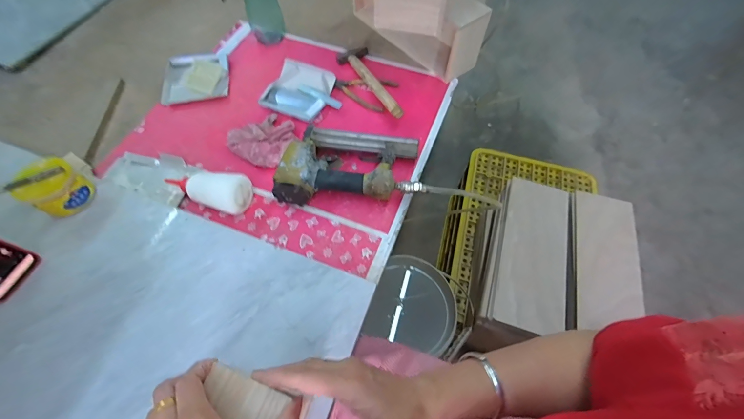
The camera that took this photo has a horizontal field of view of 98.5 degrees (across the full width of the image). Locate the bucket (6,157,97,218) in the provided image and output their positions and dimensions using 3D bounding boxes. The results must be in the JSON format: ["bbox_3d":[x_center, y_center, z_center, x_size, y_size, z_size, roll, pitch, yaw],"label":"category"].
[{"bbox_3d":[-0.509,-0.034,0.516,0.078,0.084,0.077,2,60,-3],"label":"bucket"}]

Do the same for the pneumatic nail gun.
[{"bbox_3d":[-0.041,-0.072,0.562,0.218,0.055,0.156,10,60,2],"label":"pneumatic nail gun"}]

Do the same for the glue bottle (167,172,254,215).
[{"bbox_3d":[-0.284,-0.038,0.546,0.161,0.059,0.055,16,60,6],"label":"glue bottle"}]

